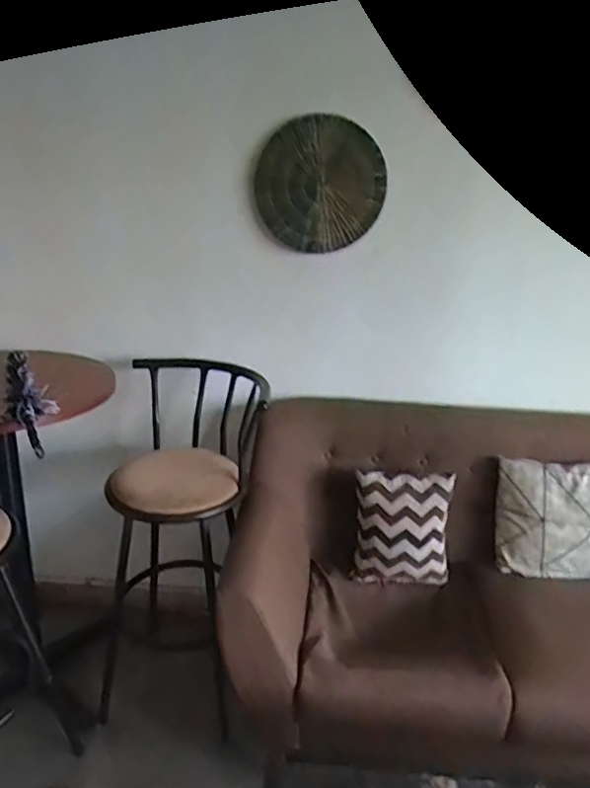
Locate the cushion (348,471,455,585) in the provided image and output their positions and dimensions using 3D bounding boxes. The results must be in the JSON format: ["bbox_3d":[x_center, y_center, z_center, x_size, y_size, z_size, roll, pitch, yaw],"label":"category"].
[{"bbox_3d":[0.317,0.397,1.696,0.282,0.311,0.120,7,21,12],"label":"cushion"}]

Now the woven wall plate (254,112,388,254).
[{"bbox_3d":[0.069,-0.555,1.551,0.344,0.344,0.042,-11,31,-11],"label":"woven wall plate"}]

